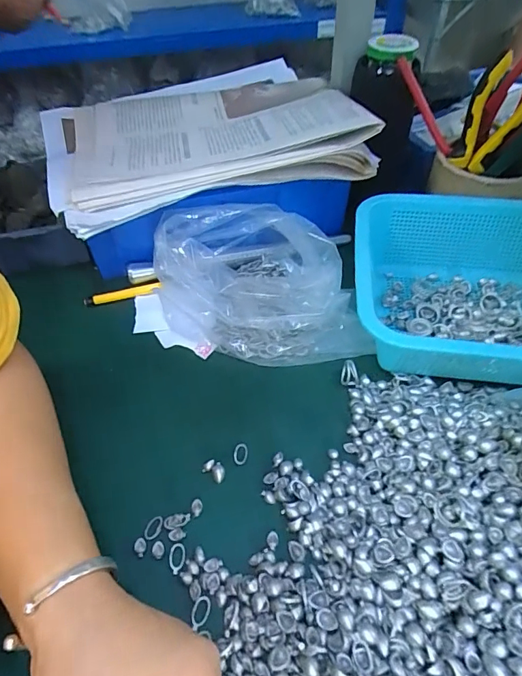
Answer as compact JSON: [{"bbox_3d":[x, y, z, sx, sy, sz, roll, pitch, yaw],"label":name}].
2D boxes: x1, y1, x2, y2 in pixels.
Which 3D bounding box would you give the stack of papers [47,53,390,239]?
[{"bbox_3d":[-0.068,-0.218,0.451,0.301,0.041,0.256,-16,50,-12],"label":"stack of papers"}]

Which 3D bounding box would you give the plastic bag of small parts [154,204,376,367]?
[{"bbox_3d":[-0.004,-0.051,0.397,0.170,0.074,0.149,-13,49,-9],"label":"plastic bag of small parts"}]

